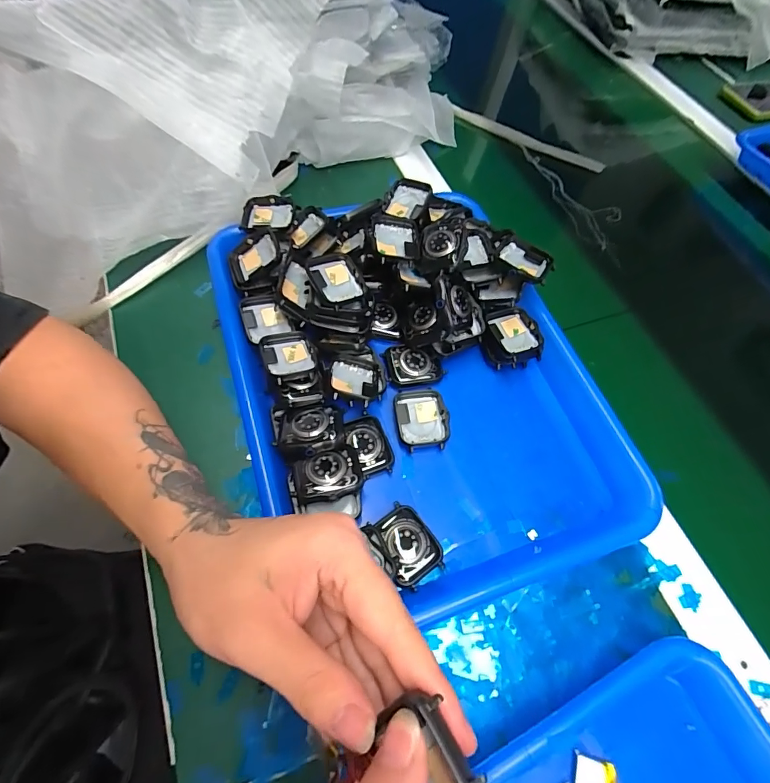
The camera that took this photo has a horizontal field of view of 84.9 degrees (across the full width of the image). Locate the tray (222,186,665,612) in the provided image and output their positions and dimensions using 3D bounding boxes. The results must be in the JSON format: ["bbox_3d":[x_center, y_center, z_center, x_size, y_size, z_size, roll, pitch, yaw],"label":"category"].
[{"bbox_3d":[0.019,-0.027,0.315,0.253,0.059,0.334,-15,64,-12],"label":"tray"}]

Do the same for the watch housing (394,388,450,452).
[{"bbox_3d":[0.027,0.020,0.311,0.037,0.009,0.045,-5,62,-7],"label":"watch housing"}]

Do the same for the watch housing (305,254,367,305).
[{"bbox_3d":[-0.035,-0.083,0.318,0.035,0.017,0.043,-25,66,-17],"label":"watch housing"}]

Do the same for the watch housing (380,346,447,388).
[{"bbox_3d":[0.023,-0.021,0.327,0.044,0.009,0.032,-5,62,-7],"label":"watch housing"}]

